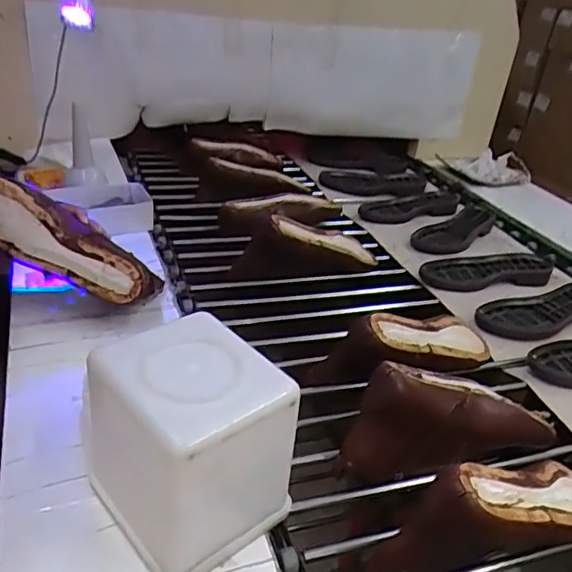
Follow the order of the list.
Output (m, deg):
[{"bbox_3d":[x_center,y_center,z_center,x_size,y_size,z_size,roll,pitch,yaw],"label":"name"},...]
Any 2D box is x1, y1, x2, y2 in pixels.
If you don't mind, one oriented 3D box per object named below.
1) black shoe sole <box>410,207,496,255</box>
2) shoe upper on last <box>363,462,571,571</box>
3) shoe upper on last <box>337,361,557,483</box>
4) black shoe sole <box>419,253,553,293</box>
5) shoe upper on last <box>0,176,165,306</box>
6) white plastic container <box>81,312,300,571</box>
[{"bbox_3d":[0.391,-0.136,1.309,0.107,0.027,0.272,29,38,35],"label":"black shoe sole"},{"bbox_3d":[0.217,0.233,0.558,0.266,0.116,0.080,-7,32,-21],"label":"shoe upper on last"},{"bbox_3d":[0.192,0.155,0.683,0.268,0.117,0.084,-6,32,-19],"label":"shoe upper on last"},{"bbox_3d":[0.395,-0.034,1.132,0.302,0.030,0.113,-6,32,-18],"label":"black shoe sole"},{"bbox_3d":[-0.285,-0.058,0.776,0.258,0.081,0.114,34,25,-18],"label":"shoe upper on last"},{"bbox_3d":[-0.094,0.136,0.519,0.138,0.170,0.163,-21,39,-38],"label":"white plastic container"}]

